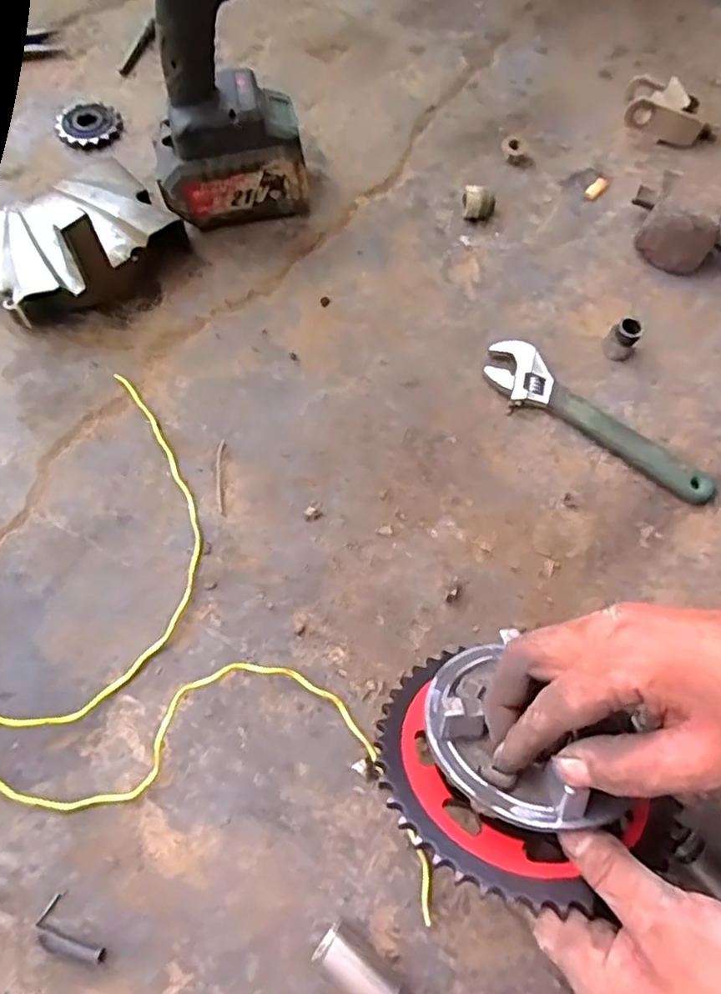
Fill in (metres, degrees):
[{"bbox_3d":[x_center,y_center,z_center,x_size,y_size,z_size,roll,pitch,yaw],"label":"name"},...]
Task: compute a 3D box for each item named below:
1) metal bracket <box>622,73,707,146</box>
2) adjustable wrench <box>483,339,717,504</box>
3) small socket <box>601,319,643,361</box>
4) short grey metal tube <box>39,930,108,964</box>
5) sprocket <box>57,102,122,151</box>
[{"bbox_3d":[0.292,-0.375,0.620,0.071,0.035,0.050,10,68,3],"label":"metal bracket"},{"bbox_3d":[0.184,-0.058,0.502,0.197,0.018,0.042,38,72,14],"label":"adjustable wrench"},{"bbox_3d":[0.215,-0.128,0.526,0.025,0.030,0.020,34,71,12],"label":"small socket"},{"bbox_3d":[-0.167,0.261,0.371,0.041,0.007,0.009,11,68,4],"label":"short grey metal tube"},{"bbox_3d":[-0.265,-0.363,0.624,0.059,0.008,0.059,0,68,-1],"label":"sprocket"}]

